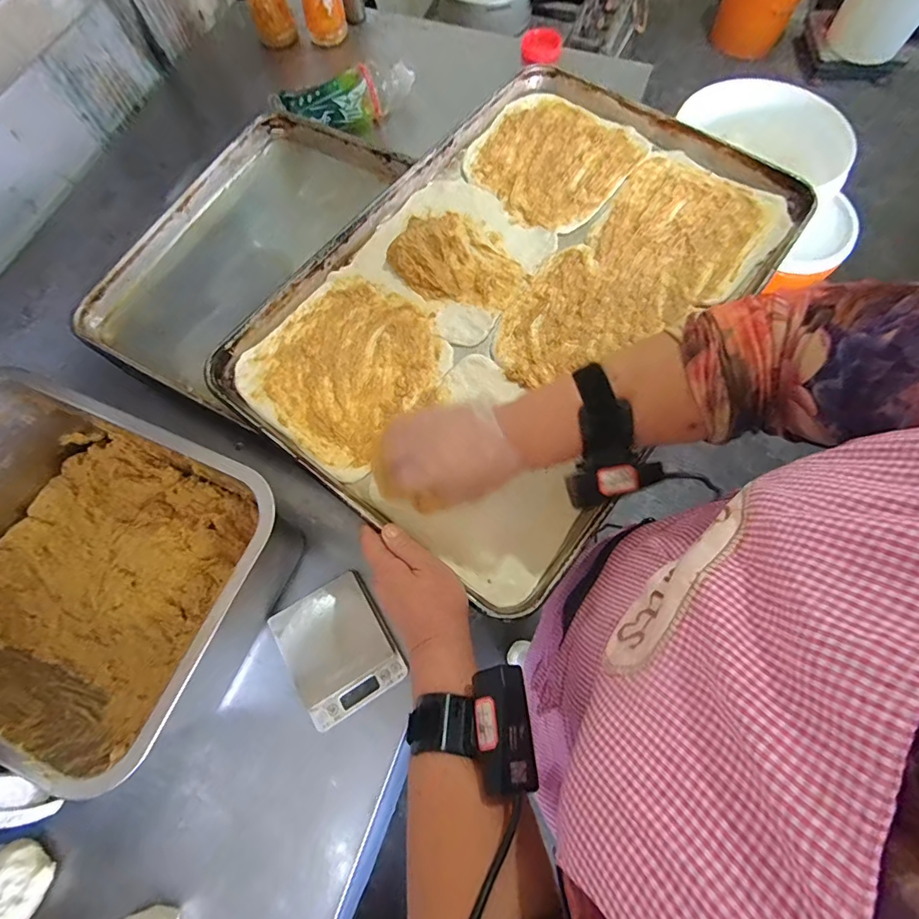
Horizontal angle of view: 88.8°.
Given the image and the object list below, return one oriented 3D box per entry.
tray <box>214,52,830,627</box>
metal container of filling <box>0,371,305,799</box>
[{"bbox_3d":[0.071,-0.192,0.510,0.400,0.032,0.592,36,75,14],"label":"tray"},{"bbox_3d":[-0.351,0.098,0.460,0.342,0.151,0.256,21,72,10],"label":"metal container of filling"}]

